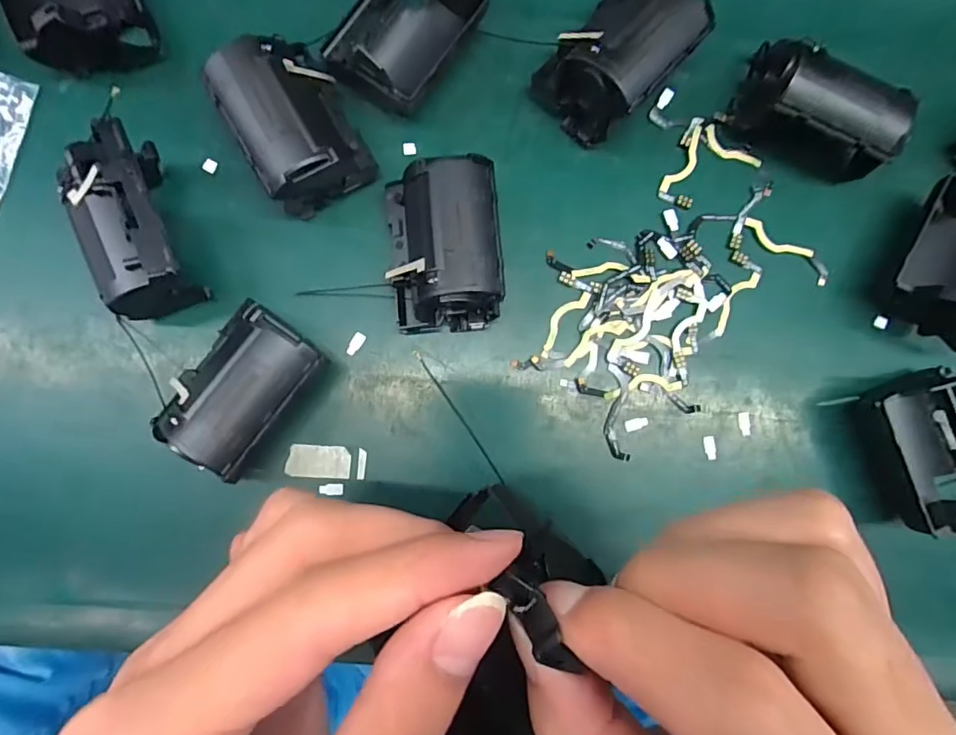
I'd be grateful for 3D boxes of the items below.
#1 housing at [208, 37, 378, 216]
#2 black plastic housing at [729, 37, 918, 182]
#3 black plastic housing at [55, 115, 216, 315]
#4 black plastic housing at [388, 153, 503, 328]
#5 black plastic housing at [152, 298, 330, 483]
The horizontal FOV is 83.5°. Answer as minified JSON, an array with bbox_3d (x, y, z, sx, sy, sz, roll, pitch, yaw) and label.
[{"bbox_3d":[-0.083,-0.110,0.241,0.051,0.040,0.072,-26,87,-5],"label":"housing"},{"bbox_3d":[0.161,-0.120,0.254,0.073,0.042,0.032,24,83,-1],"label":"black plastic housing"},{"bbox_3d":[-0.149,-0.061,0.231,0.042,0.045,0.073,-21,87,-4],"label":"black plastic housing"},{"bbox_3d":[-0.013,-0.054,0.242,0.045,0.041,0.070,-4,86,-3],"label":"black plastic housing"},{"bbox_3d":[-0.097,0.011,0.231,0.042,0.042,0.068,32,83,0],"label":"black plastic housing"}]

